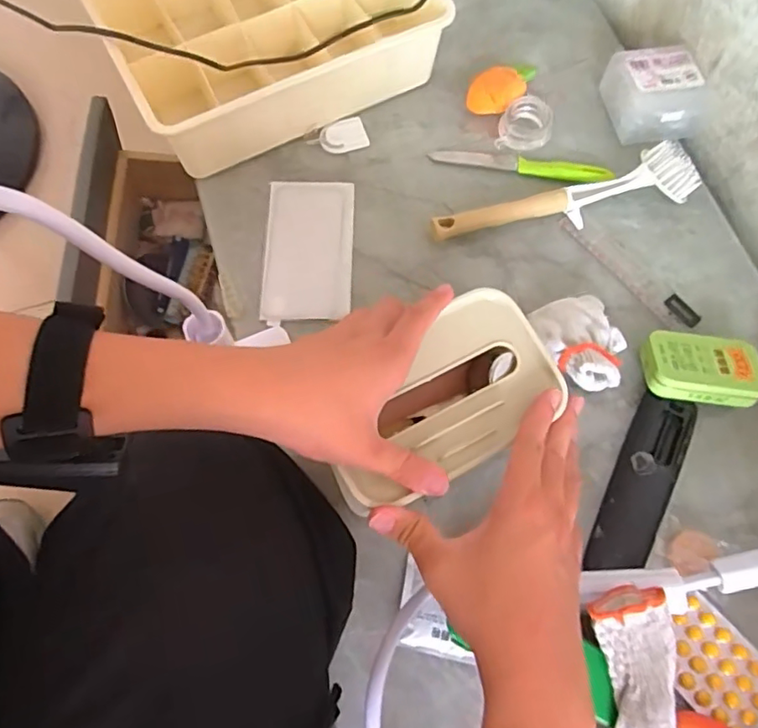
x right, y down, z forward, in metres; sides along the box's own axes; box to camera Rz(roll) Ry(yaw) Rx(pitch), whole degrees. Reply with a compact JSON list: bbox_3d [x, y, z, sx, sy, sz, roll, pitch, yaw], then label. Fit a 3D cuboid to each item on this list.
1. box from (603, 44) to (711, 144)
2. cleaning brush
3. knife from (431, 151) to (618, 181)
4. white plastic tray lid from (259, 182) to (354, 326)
[{"bbox_3d":[0.278,-0.273,0.570,0.080,0.045,0.082,-10,71,-5],"label":"box"},{"bbox_3d":[0.176,-0.156,0.538,0.252,0.048,0.047,-13,71,-6],"label":"cleaning brush"},{"bbox_3d":[0.144,-0.203,0.568,0.178,0.013,0.022,12,70,3],"label":"knife"},{"bbox_3d":[-0.067,-0.110,0.539,0.081,0.015,0.147,2,70,0],"label":"white plastic tray lid"}]

